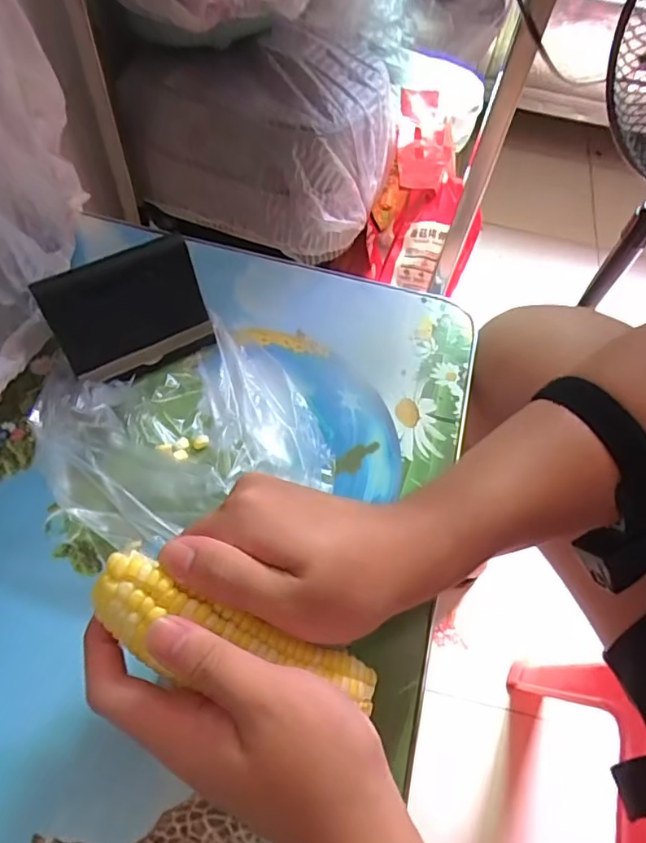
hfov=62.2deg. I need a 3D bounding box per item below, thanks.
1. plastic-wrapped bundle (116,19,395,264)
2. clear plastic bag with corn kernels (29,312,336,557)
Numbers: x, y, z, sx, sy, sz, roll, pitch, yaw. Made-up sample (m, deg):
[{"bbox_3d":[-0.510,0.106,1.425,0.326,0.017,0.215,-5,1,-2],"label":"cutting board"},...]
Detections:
[{"bbox_3d":[-0.076,-0.421,0.768,0.315,0.208,0.233,24,60,10],"label":"plastic-wrapped bundle"},{"bbox_3d":[-0.092,0.002,0.335,0.153,0.044,0.137,-24,64,-18],"label":"clear plastic bag with corn kernels"}]

